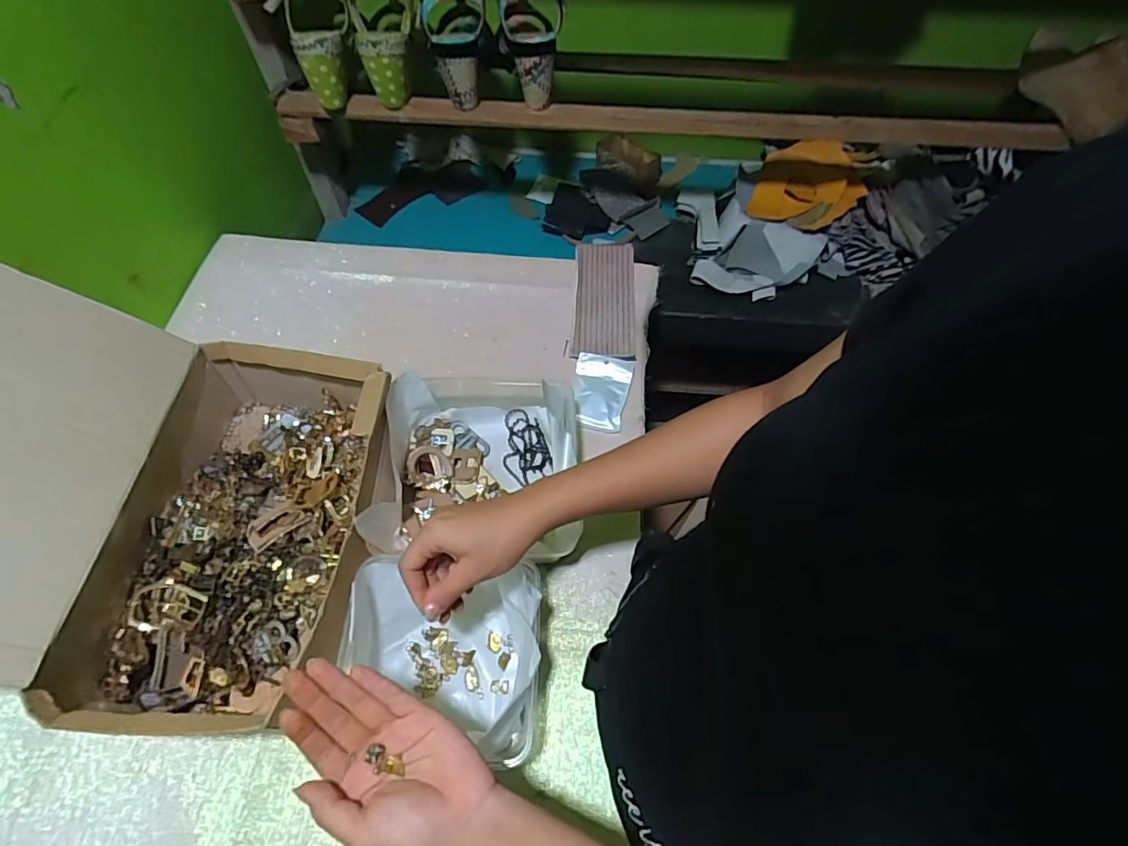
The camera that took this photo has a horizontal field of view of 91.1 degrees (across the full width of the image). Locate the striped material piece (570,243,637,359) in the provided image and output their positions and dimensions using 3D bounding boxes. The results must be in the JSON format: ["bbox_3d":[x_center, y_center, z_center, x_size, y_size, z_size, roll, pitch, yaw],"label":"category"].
[{"bbox_3d":[0.054,-0.163,0.724,0.081,0.025,0.186,3,58,1],"label":"striped material piece"}]

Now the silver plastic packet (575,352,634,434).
[{"bbox_3d":[0.044,-0.041,0.663,0.066,0.016,0.101,11,58,6],"label":"silver plastic packet"}]

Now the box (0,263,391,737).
[{"bbox_3d":[-0.355,0.060,0.473,0.346,0.215,0.333,7,58,3],"label":"box"}]

